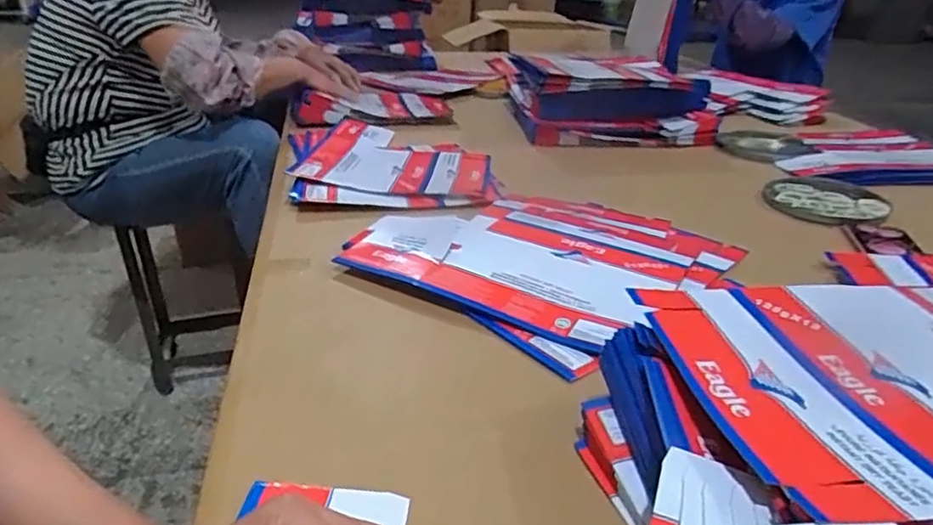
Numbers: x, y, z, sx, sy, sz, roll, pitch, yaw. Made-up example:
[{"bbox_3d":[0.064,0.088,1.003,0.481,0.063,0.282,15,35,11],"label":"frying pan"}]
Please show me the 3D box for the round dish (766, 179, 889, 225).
[{"bbox_3d":[0.533,-0.092,0.941,0.164,0.024,0.136,23,35,33],"label":"round dish"}]

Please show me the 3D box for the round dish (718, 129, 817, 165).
[{"bbox_3d":[0.558,-0.226,1.191,0.171,0.013,0.151,-14,33,-26],"label":"round dish"}]

